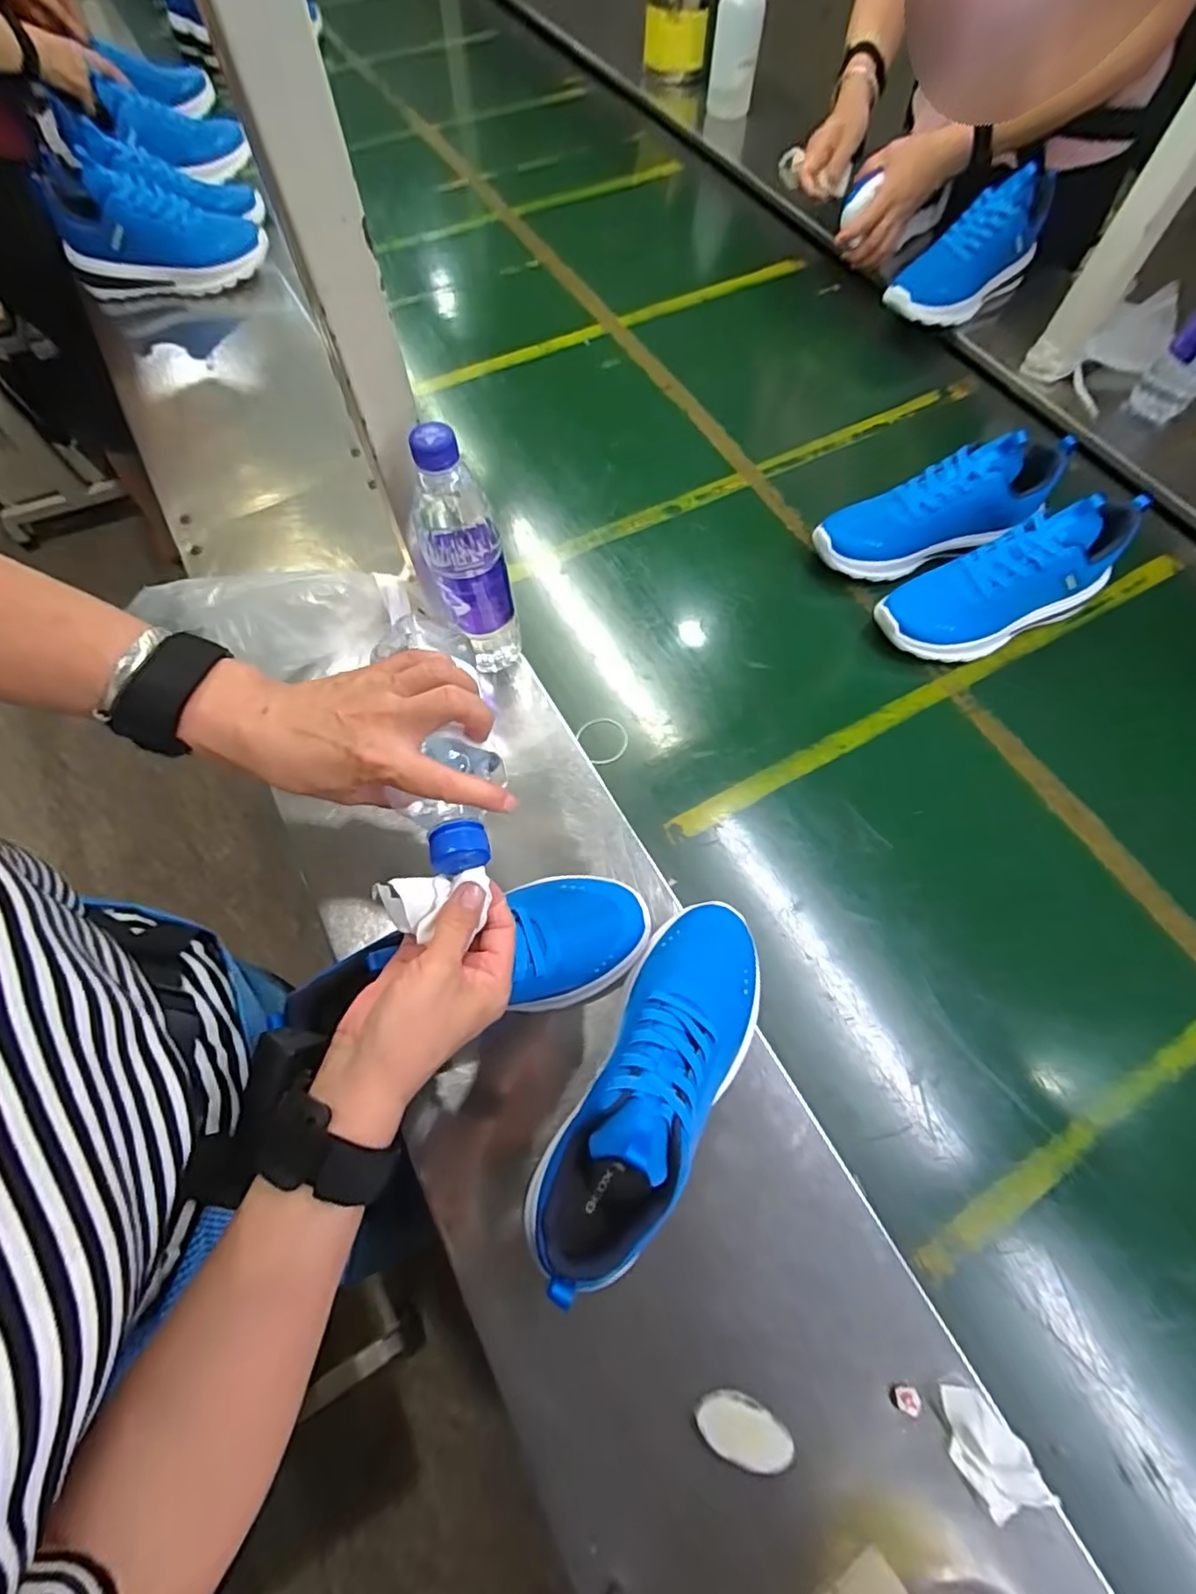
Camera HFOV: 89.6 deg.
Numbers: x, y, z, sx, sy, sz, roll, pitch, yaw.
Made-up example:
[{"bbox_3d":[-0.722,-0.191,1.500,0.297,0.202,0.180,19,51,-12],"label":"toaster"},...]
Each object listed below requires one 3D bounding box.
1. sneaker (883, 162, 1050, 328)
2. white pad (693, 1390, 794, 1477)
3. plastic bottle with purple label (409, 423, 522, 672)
[{"bbox_3d":[0.499,-0.716,0.821,0.216,0.094,0.094,-36,68,9],"label":"sneaker"},{"bbox_3d":[0.092,0.398,0.377,0.058,0.010,0.032,17,70,6],"label":"white pad"},{"bbox_3d":[-0.110,-0.189,0.513,0.066,0.243,0.065,-17,70,-6],"label":"plastic bottle with purple label"}]

